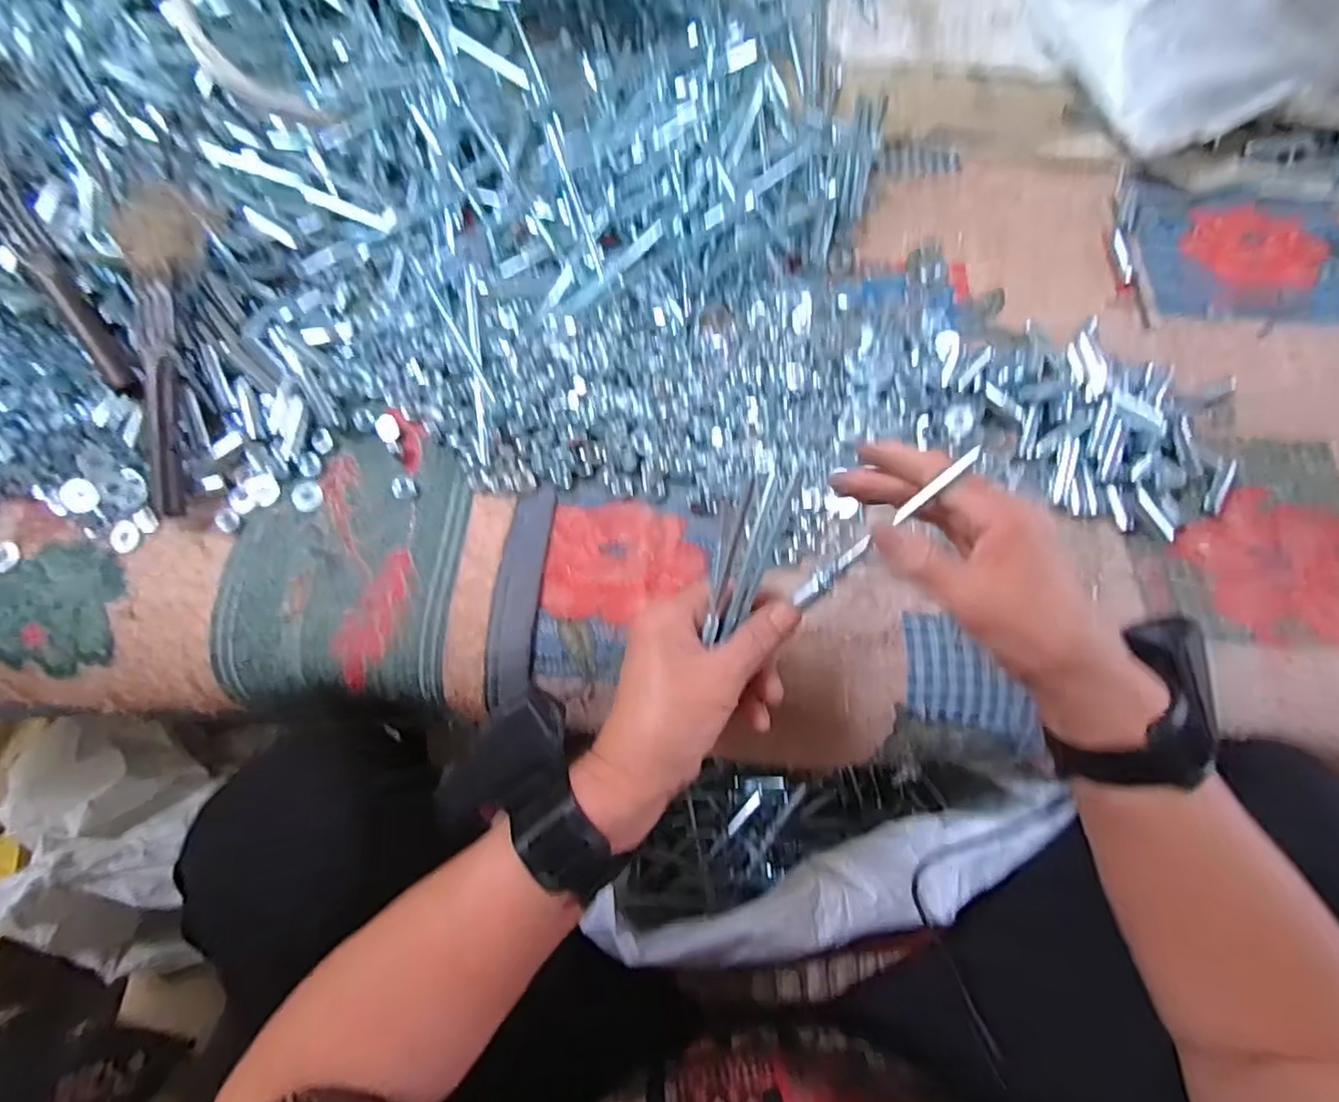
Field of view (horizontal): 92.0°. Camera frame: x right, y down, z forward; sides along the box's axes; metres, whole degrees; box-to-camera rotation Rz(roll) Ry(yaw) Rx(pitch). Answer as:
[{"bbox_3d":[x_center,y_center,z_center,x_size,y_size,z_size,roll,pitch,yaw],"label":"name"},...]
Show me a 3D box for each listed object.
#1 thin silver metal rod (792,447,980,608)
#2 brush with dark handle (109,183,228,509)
[{"bbox_3d":[0.107,-0.010,0.323,0.113,0.009,0.008,-42,76,13],"label":"thin silver metal rod"},{"bbox_3d":[-0.330,-0.137,0.411,0.049,0.051,0.231,-3,72,-2],"label":"brush with dark handle"}]

